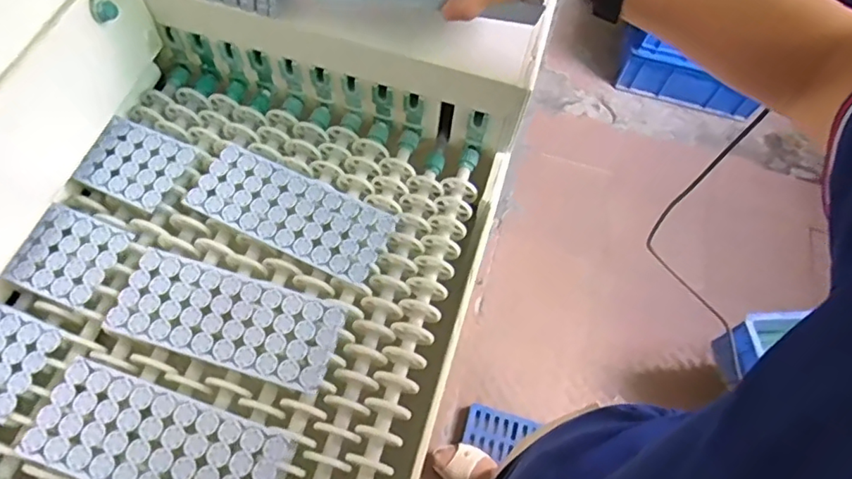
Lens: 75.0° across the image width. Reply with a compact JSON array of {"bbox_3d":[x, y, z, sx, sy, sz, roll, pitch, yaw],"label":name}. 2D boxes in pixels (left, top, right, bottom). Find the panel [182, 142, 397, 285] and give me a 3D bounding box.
[{"bbox_3d":[-0.135,-0.028,0.567,0.198,0.016,0.082,25,64,9],"label":"panel"}]

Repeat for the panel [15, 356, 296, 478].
[{"bbox_3d":[-0.219,0.166,0.453,0.200,0.004,0.081,19,63,6],"label":"panel"}]

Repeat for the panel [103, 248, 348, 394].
[{"bbox_3d":[-0.179,0.072,0.506,0.199,0.009,0.080,16,63,5],"label":"panel"}]

